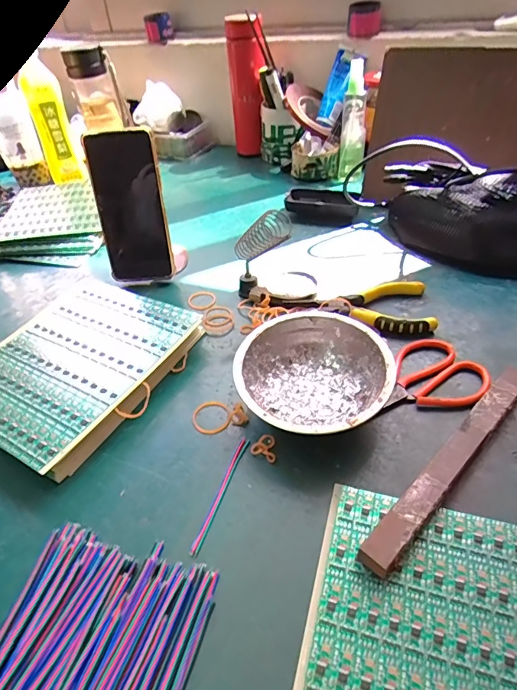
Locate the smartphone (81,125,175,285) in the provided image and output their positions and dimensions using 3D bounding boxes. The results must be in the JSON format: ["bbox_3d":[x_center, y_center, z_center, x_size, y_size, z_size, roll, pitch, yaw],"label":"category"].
[{"bbox_3d":[-0.149,-0.154,0.508,0.077,0.175,0.009,-3,29,0],"label":"smartphone"}]

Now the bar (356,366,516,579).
[{"bbox_3d":[0.146,0.082,0.320,0.211,0.019,0.021,-35,49,-30],"label":"bar"}]

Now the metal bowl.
[{"bbox_3d":[0.045,0.029,0.370,0.125,0.045,0.122,-3,41,2],"label":"metal bowl"}]

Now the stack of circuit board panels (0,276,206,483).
[{"bbox_3d":[-0.173,0.018,0.420,0.176,0.029,0.203,18,46,24],"label":"stack of circuit board panels"}]

